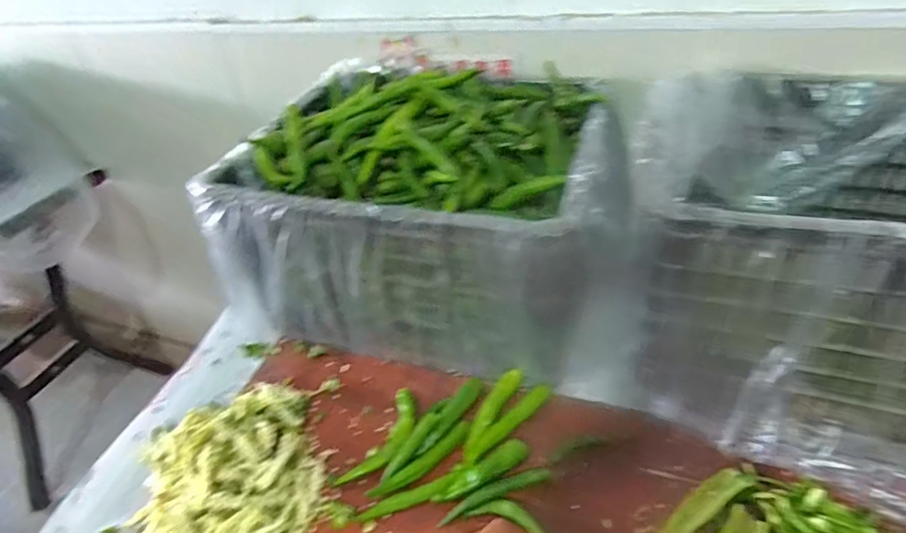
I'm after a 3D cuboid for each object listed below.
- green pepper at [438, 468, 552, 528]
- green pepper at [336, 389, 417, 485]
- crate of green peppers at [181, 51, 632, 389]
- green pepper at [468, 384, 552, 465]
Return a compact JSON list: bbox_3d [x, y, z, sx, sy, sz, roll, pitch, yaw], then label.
[{"bbox_3d":[0.044,0.239,0.532,0.127,0.012,0.015,-19,41,-13],"label":"green pepper"},{"bbox_3d":[-0.077,0.201,0.586,0.049,0.014,0.133,15,45,26],"label":"green pepper"},{"bbox_3d":[-0.020,-0.082,0.708,0.482,0.250,0.371,7,45,16],"label":"crate of green peppers"},{"bbox_3d":[0.067,0.182,0.590,0.137,0.016,0.021,-33,46,-28],"label":"green pepper"}]

